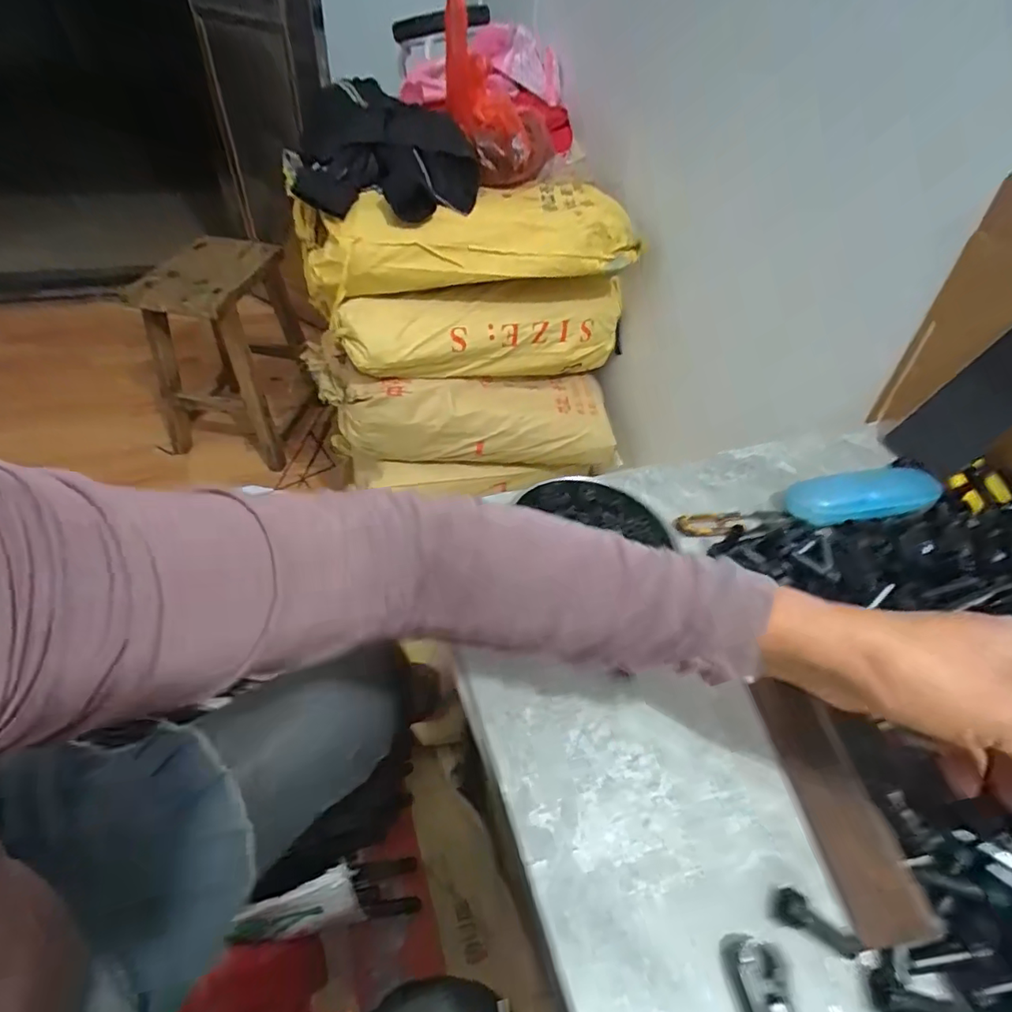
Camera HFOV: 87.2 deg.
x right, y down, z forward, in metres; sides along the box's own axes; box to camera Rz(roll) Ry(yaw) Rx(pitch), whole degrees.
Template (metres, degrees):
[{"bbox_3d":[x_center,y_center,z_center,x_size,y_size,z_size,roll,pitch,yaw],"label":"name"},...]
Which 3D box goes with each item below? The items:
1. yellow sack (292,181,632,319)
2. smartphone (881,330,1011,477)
[{"bbox_3d":[-0.066,-0.485,0.988,0.607,0.147,0.199,-7,47,-12],"label":"yellow sack"},{"bbox_3d":[0.473,-0.103,0.529,0.009,0.159,0.074,2,45,-40],"label":"smartphone"}]

